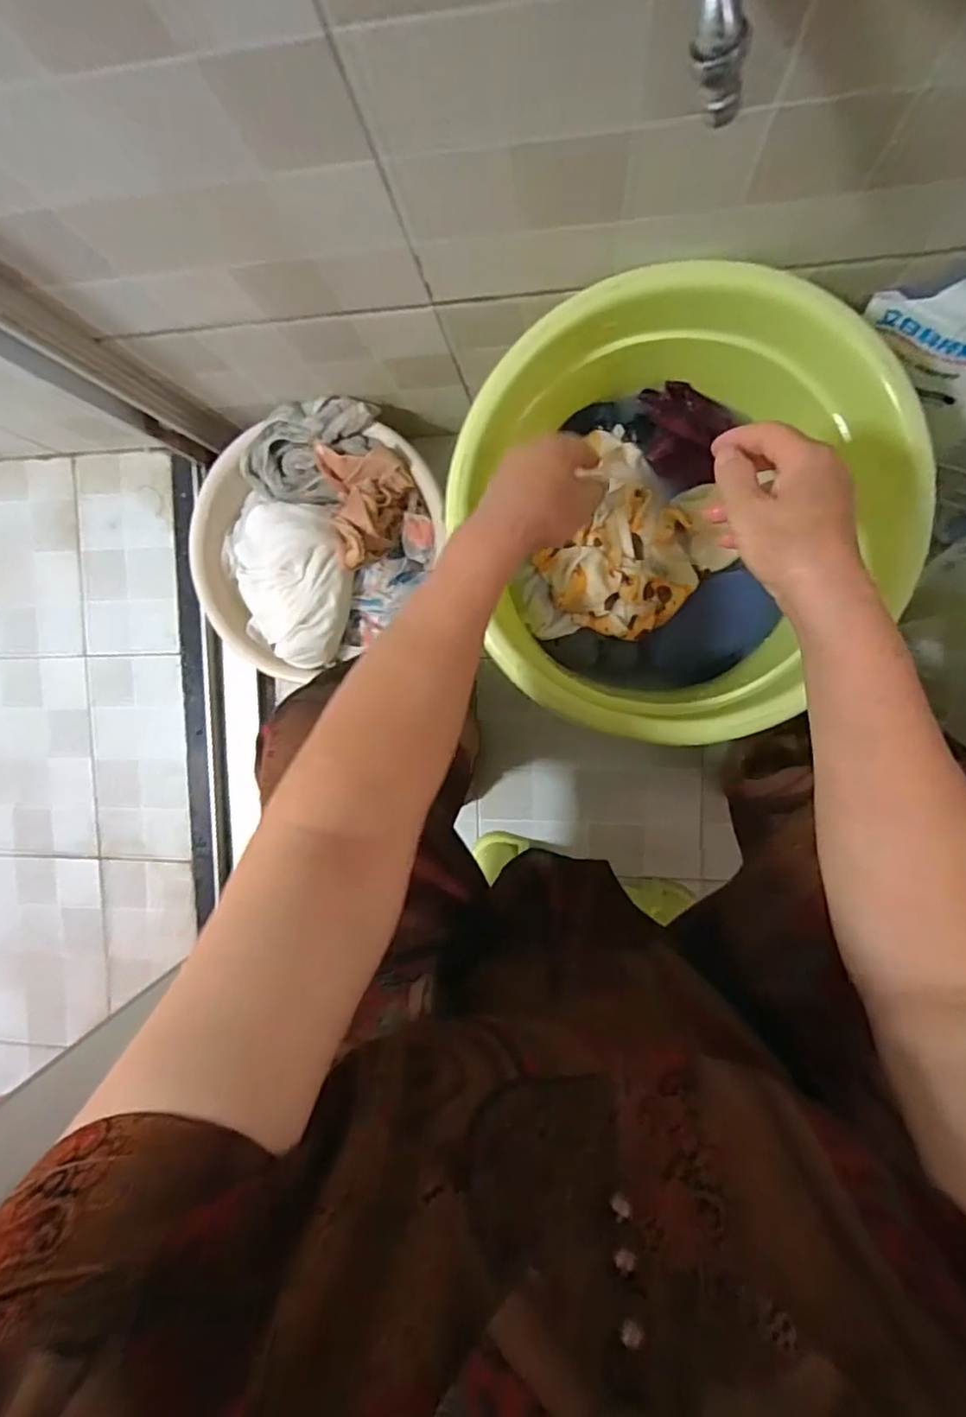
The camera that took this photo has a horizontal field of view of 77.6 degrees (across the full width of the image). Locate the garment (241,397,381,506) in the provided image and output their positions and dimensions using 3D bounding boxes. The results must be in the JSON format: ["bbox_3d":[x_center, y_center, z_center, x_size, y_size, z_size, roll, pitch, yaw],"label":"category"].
[{"bbox_3d":[-0.205,-0.298,0.699,0.159,0.061,0.112,9,96,6],"label":"garment"}]

